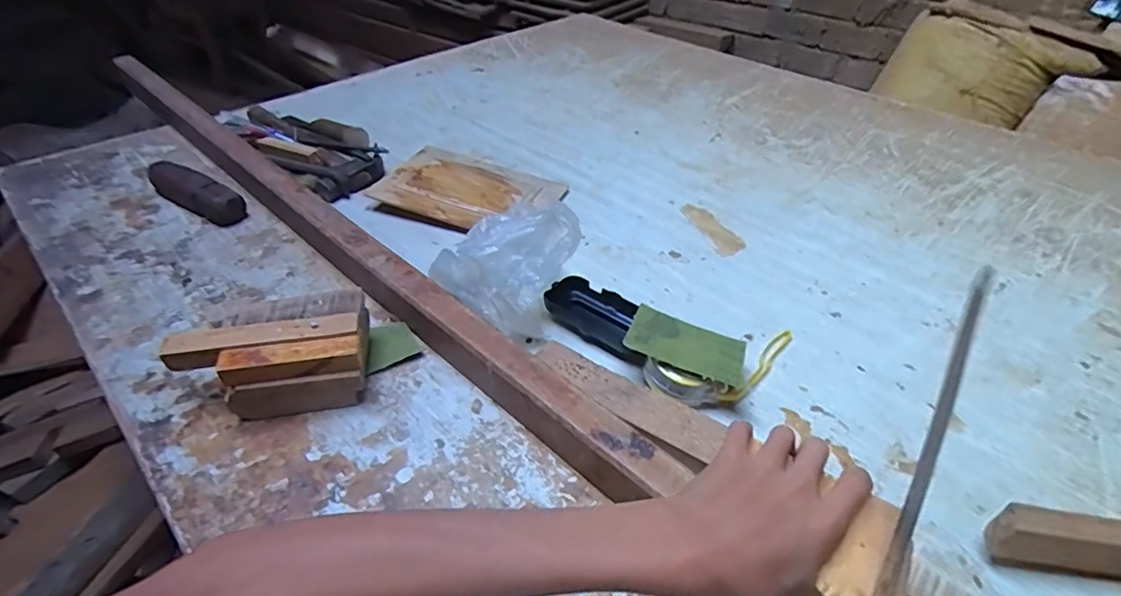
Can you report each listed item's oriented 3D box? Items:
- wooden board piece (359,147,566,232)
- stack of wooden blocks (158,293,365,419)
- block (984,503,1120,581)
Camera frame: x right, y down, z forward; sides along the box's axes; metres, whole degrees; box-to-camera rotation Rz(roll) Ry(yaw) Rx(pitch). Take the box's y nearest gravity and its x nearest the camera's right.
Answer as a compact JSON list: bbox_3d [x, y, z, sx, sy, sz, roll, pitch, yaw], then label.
[{"bbox_3d":[-0.124,-0.143,0.715,0.220,0.025,0.136,20,45,18],"label":"wooden board piece"},{"bbox_3d":[-0.241,0.051,0.469,0.149,0.060,0.082,-10,41,-13],"label":"stack of wooden blocks"},{"bbox_3d":[0.409,0.168,0.357,0.252,0.049,0.022,5,40,4],"label":"block"}]

